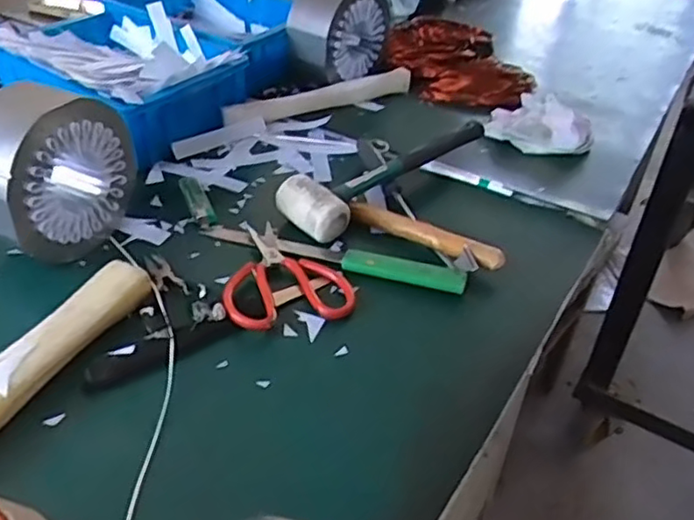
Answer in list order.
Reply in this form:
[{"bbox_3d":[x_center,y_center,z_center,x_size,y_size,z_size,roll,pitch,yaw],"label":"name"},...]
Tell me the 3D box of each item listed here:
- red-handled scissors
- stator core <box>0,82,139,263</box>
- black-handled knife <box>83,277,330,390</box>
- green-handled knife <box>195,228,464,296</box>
[{"bbox_3d":[-0.056,0.007,0.610,0.113,0.009,0.152,-2,38,-9],"label":"red-handled scissors"},{"bbox_3d":[-0.274,-0.078,0.595,0.073,0.149,0.150,19,40,19],"label":"stator core"},{"bbox_3d":[-0.110,0.056,0.552,0.219,0.013,0.031,-22,44,-31],"label":"black-handled knife"},{"bbox_3d":[-0.016,-0.007,0.631,0.262,0.010,0.028,12,38,10],"label":"green-handled knife"}]

